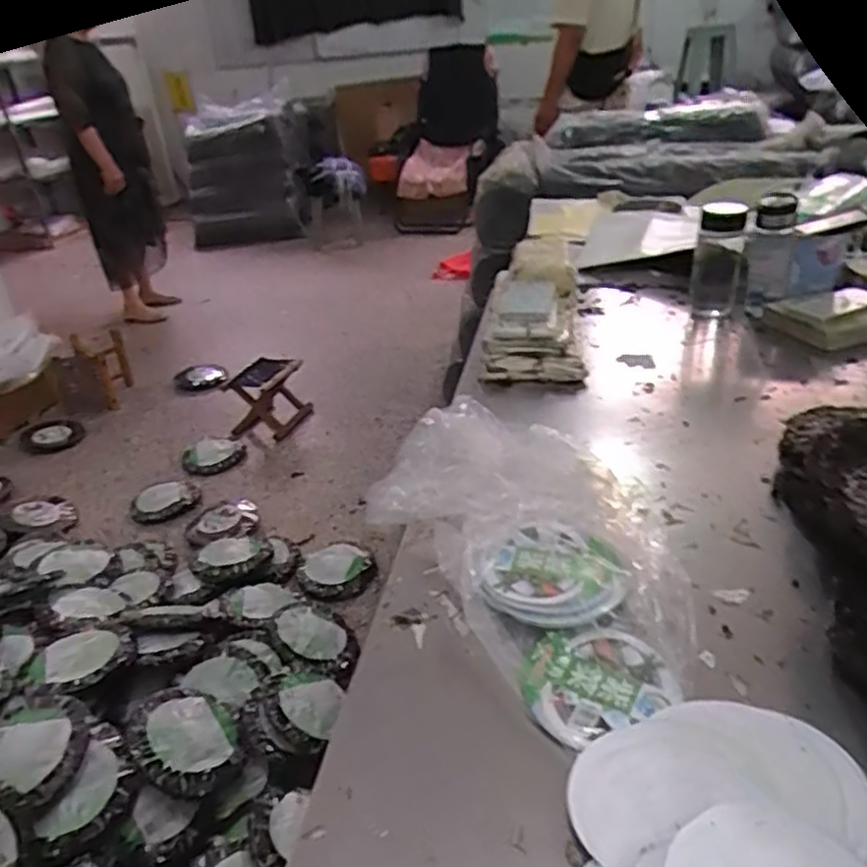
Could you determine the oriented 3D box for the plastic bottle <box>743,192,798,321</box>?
[{"bbox_3d":[0.564,-0.298,1.154,0.087,0.182,0.070,11,34,28],"label":"plastic bottle"}]

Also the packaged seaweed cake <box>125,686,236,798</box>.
[{"bbox_3d":[-0.432,0.531,1.209,0.174,0.071,0.207,-18,54,-35],"label":"packaged seaweed cake"}]

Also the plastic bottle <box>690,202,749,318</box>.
[{"bbox_3d":[0.489,-0.296,1.181,0.080,0.180,0.066,9,33,23],"label":"plastic bottle"}]

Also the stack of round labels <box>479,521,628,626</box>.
[{"bbox_3d":[0.111,0.134,0.651,0.132,0.038,0.117,-4,30,3],"label":"stack of round labels"}]

